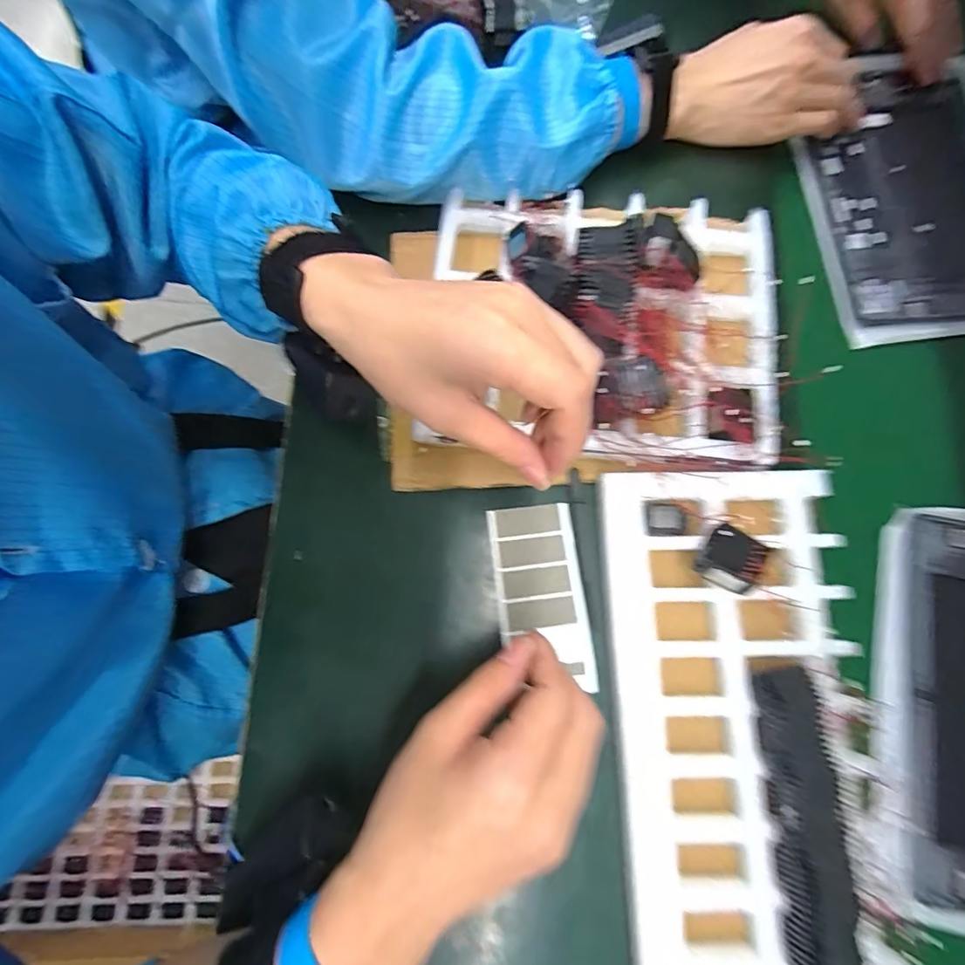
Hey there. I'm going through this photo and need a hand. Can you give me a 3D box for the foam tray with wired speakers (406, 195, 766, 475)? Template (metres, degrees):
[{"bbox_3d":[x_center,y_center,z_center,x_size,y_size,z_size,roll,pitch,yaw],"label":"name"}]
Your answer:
[{"bbox_3d":[0.087,-0.123,0.364,0.251,0.059,0.215,6,77,0],"label":"foam tray with wired speakers"}]

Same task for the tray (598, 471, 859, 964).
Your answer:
[{"bbox_3d":[0.160,0.175,0.308,0.156,0.041,0.369,0,77,-1],"label":"tray"}]

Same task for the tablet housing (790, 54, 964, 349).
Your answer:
[{"bbox_3d":[0.390,-0.254,0.436,0.196,0.011,0.269,-8,79,-1],"label":"tablet housing"}]

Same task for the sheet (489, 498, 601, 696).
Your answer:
[{"bbox_3d":[0.041,0.076,0.343,0.058,0.008,0.122,-8,74,1],"label":"sheet"}]

